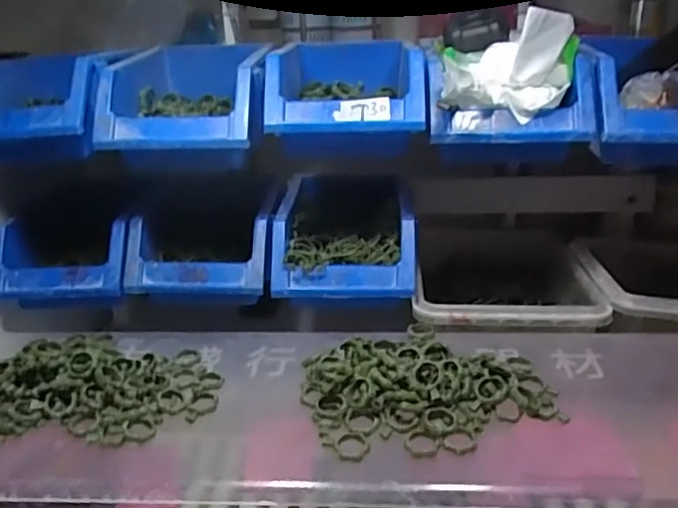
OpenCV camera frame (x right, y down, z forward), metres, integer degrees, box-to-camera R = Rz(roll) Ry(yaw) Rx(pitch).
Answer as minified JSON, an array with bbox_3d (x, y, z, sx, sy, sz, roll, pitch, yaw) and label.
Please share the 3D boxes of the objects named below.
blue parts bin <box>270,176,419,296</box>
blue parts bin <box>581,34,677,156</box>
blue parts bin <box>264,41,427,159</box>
[{"bbox_3d":[0.008,-0.018,0.584,0.124,0.079,0.180,0,22,3],"label":"blue parts bin"},{"bbox_3d":[0.256,-0.118,0.475,0.125,0.080,0.089,-2,22,-2],"label":"blue parts bin"},{"bbox_3d":[0.005,-0.147,0.528,0.122,0.062,0.174,-1,22,1],"label":"blue parts bin"}]

